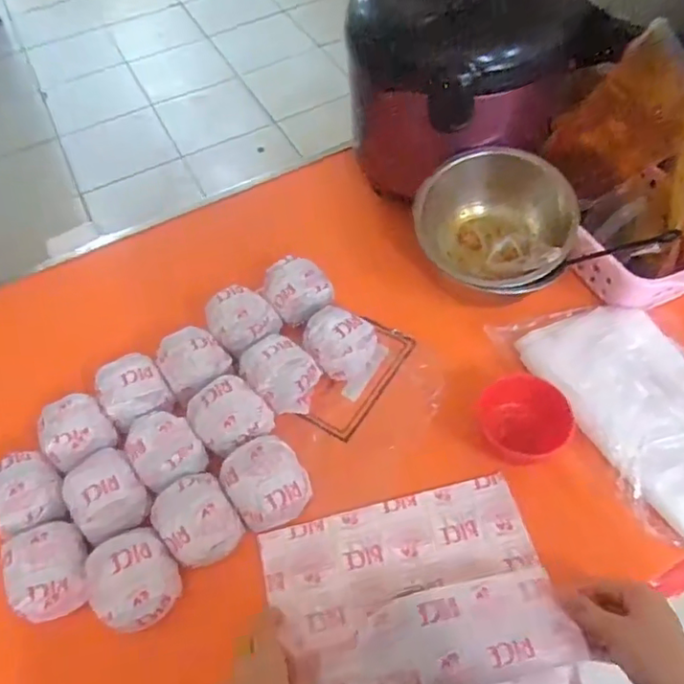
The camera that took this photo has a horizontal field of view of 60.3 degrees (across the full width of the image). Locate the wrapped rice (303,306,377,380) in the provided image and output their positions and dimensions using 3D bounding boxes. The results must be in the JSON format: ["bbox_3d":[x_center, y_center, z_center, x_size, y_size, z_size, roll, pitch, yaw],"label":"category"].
[{"bbox_3d":[-0.006,0.004,0.651,0.080,0.062,0.066,37,66,25],"label":"wrapped rice"}]

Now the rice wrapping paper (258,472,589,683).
[{"bbox_3d":[0.070,0.261,0.504,0.239,0.092,0.258,-13,56,-4],"label":"rice wrapping paper"}]

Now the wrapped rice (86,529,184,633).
[{"bbox_3d":[-0.182,0.208,0.510,0.070,0.040,0.075,-2,56,4],"label":"wrapped rice"}]

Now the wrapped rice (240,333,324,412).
[{"bbox_3d":[-0.070,0.031,0.628,0.086,0.058,0.067,29,63,22],"label":"wrapped rice"}]

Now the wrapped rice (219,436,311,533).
[{"bbox_3d":[-0.074,0.137,0.570,0.074,0.058,0.083,-30,59,-14],"label":"wrapped rice"}]

